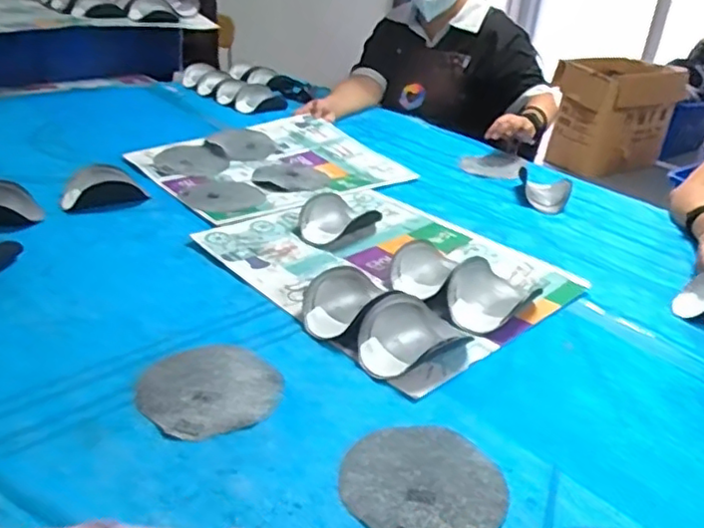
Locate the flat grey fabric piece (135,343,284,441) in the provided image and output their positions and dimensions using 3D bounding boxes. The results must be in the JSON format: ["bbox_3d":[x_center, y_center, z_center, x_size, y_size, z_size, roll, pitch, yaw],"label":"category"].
[{"bbox_3d":[-0.152,0.134,0.683,0.146,0.005,0.139,3,28,-2],"label":"flat grey fabric piece"}]

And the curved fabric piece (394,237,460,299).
[{"bbox_3d":[0.101,0.009,0.905,0.087,0.035,0.131,12,29,16],"label":"curved fabric piece"}]

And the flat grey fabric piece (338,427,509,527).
[{"bbox_3d":[0.066,0.202,0.584,0.141,0.004,0.144,-17,34,-34],"label":"flat grey fabric piece"}]

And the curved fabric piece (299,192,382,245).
[{"bbox_3d":[-0.029,-0.075,1.043,0.101,0.045,0.126,27,36,37],"label":"curved fabric piece"}]

